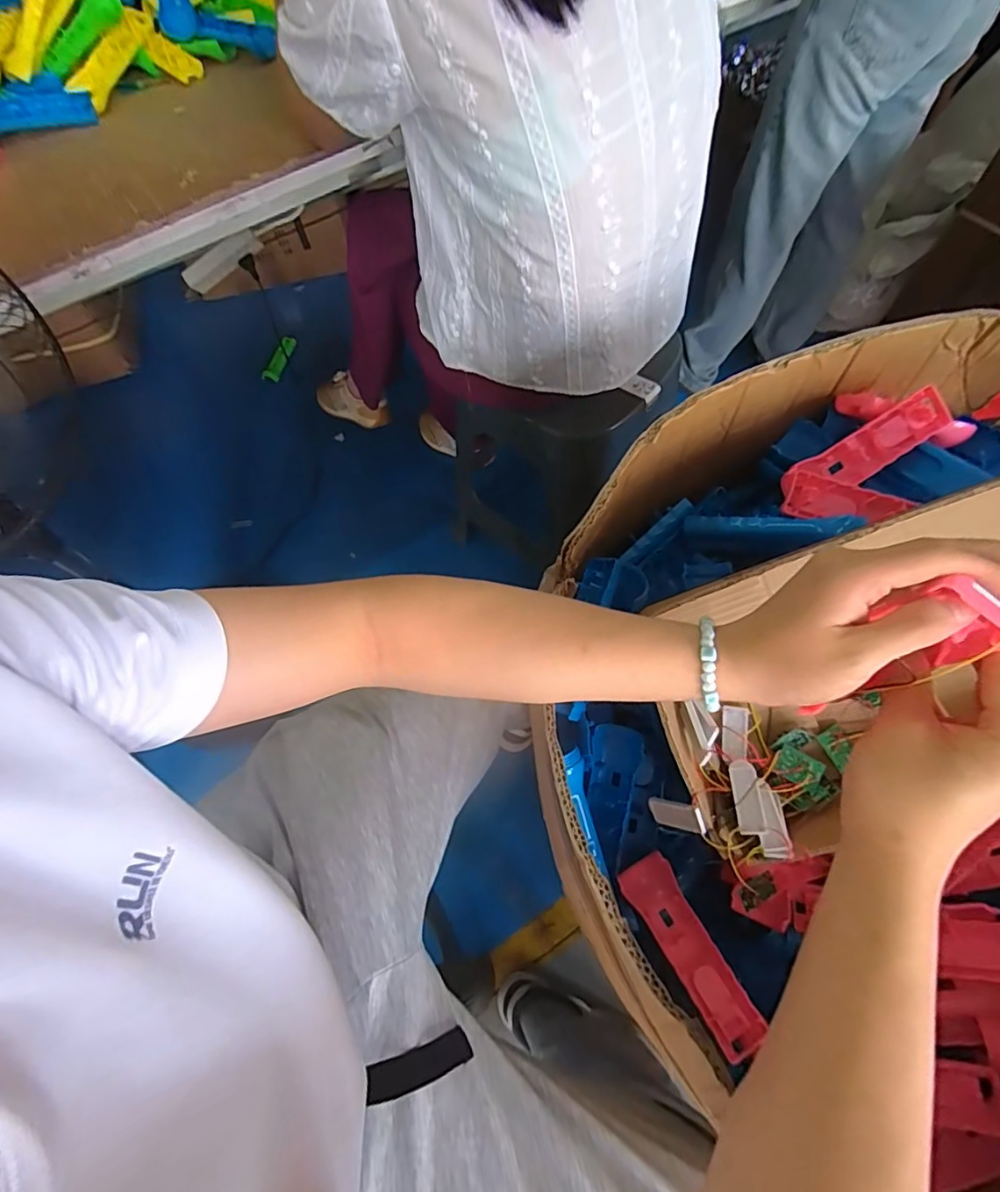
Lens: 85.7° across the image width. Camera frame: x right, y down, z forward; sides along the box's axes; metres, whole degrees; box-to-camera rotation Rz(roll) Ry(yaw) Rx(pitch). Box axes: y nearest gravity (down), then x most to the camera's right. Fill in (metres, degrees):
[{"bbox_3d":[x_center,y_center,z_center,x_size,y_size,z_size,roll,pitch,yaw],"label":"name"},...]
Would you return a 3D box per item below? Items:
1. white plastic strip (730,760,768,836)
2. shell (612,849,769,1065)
[{"bbox_3d":[0.200,0.162,0.435,0.021,0.011,0.057,2,64,5],"label":"white plastic strip"},{"bbox_3d":[0.171,0.321,0.490,0.047,0.025,0.155,-28,65,-10],"label":"shell"}]

